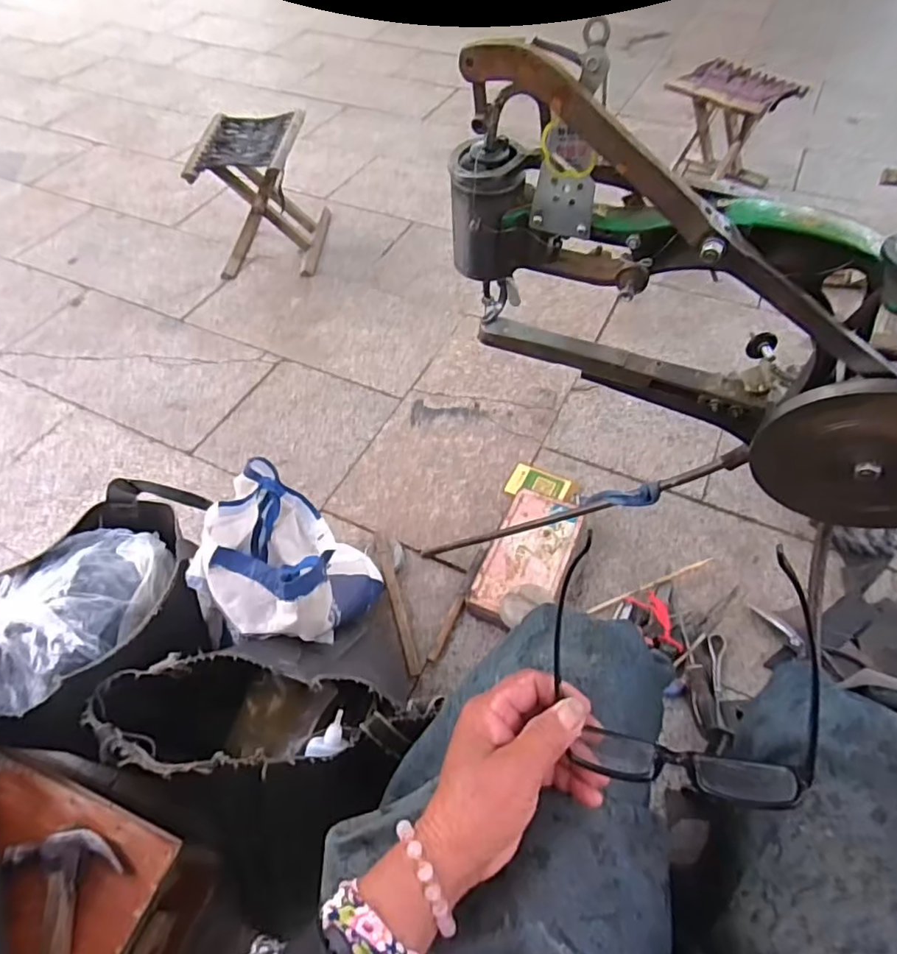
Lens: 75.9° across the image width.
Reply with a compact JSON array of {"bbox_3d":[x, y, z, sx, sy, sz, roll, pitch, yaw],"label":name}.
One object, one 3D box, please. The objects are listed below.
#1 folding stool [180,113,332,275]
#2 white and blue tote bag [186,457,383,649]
[{"bbox_3d":[-0.426,-0.649,1.346,0.220,0.268,0.260,5,56,3],"label":"folding stool"},{"bbox_3d":[-0.200,0.115,0.758,0.182,0.217,0.237,0,54,1],"label":"white and blue tote bag"}]

